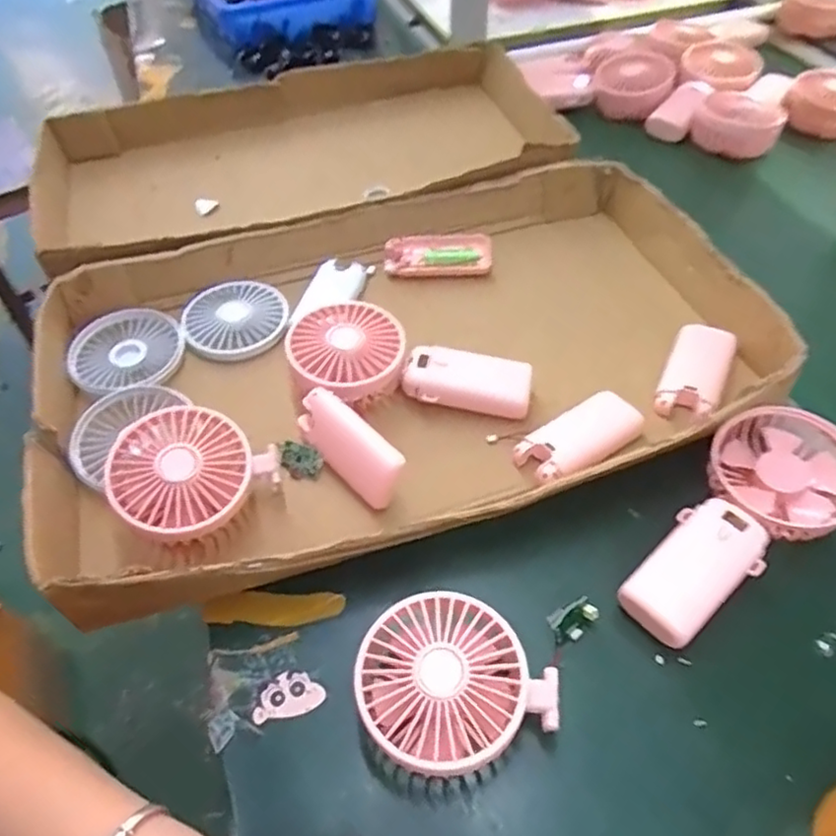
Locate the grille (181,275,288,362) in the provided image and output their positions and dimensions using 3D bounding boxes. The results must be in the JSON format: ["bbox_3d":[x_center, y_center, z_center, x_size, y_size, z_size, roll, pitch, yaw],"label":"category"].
[{"bbox_3d":[-0.157,-0.086,0.548,0.086,0.018,0.087,-1,50,1],"label":"grille"}]

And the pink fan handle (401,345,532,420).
[{"bbox_3d":[0.038,-0.026,0.480,0.093,0.026,0.040,8,51,9],"label":"pink fan handle"}]

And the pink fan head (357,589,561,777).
[{"bbox_3d":[0.017,0.144,0.346,0.093,0.046,0.087,-1,50,1],"label":"pink fan head"}]

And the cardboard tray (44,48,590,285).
[{"bbox_3d":[-0.111,-0.269,0.707,0.584,0.102,0.290,-18,52,-12],"label":"cardboard tray"}]

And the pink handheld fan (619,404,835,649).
[{"bbox_3d":[0.205,0.067,0.398,0.087,0.039,0.189,34,59,27],"label":"pink handheld fan"}]

